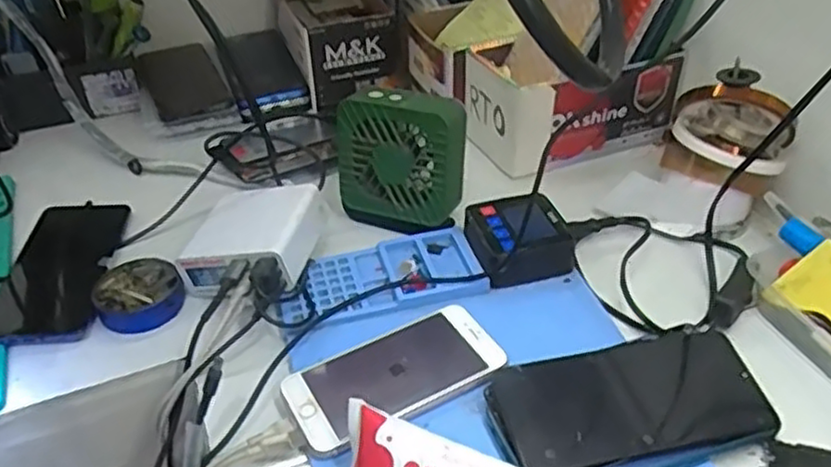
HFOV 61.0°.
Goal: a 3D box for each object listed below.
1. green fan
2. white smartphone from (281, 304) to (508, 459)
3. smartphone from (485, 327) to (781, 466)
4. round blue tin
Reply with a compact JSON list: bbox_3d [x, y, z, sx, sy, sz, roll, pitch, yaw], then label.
[{"bbox_3d":[-0.011,-0.059,0.558,0.098,0.096,0.051,12,40,17],"label":"green fan"},{"bbox_3d":[-0.013,0.088,0.446,0.134,0.012,0.066,-22,42,-20],"label":"white smartphone"},{"bbox_3d":[0.130,0.104,0.424,0.162,0.011,0.085,-11,47,-14],"label":"smartphone"},{"bbox_3d":[-0.204,0.043,0.521,0.060,0.017,0.054,-14,39,-15],"label":"round blue tin"}]

